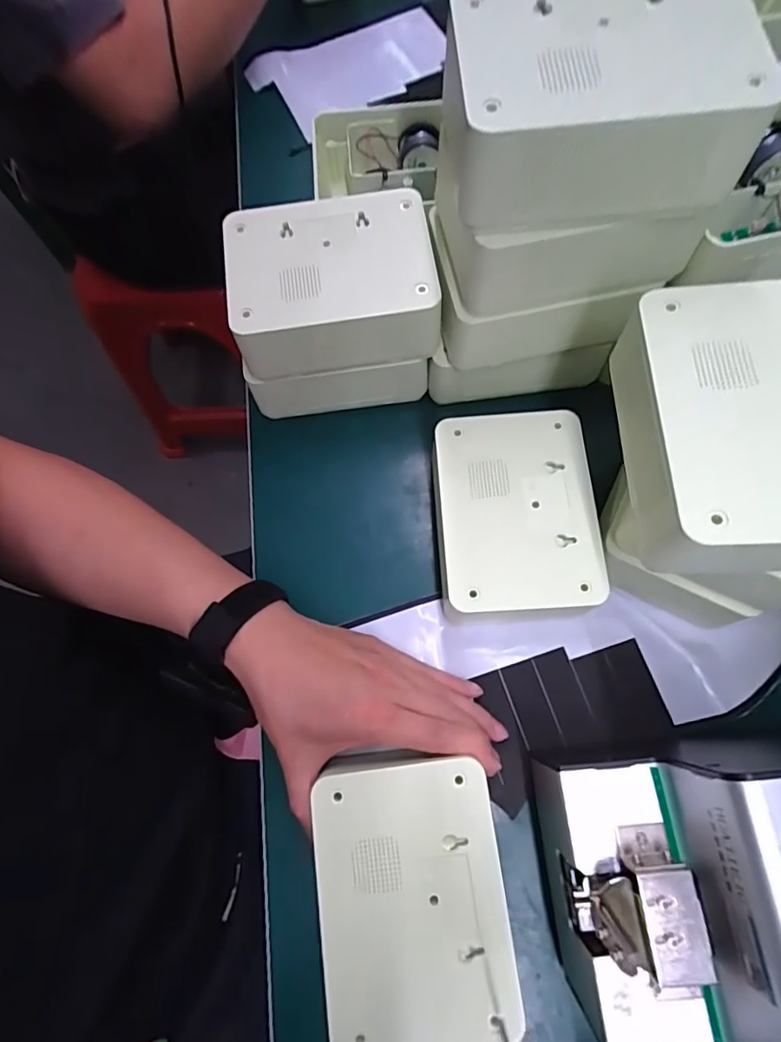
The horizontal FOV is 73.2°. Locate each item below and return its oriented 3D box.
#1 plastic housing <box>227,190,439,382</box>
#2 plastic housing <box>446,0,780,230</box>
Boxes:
[{"bbox_3d":[-0.040,-0.167,0.372,0.136,0.056,0.099,-9,73,-1],"label":"plastic housing"},{"bbox_3d":[0.096,-0.213,0.259,0.139,0.059,0.103,-2,72,1],"label":"plastic housing"}]

